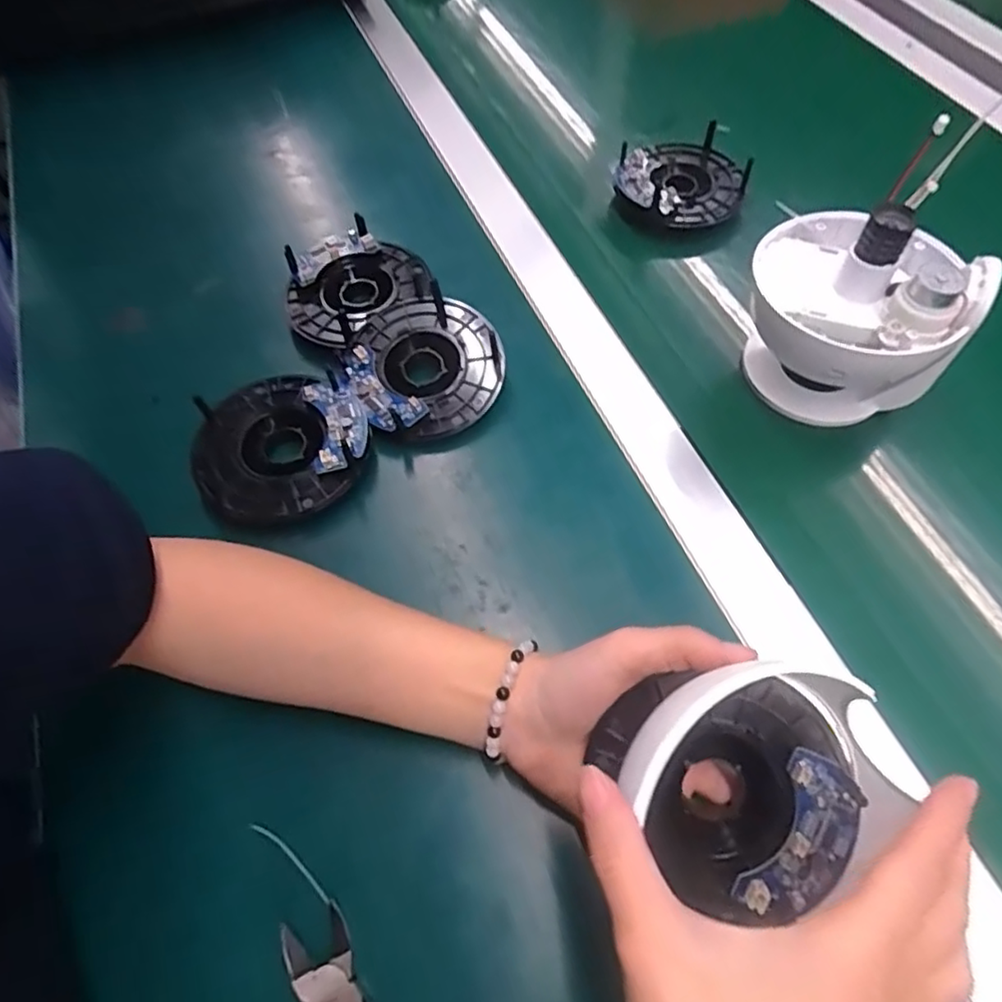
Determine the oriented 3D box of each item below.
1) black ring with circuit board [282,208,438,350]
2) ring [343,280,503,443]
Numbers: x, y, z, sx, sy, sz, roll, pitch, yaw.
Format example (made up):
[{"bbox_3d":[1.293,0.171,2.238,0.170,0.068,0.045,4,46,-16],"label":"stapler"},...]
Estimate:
[{"bbox_3d":[-0.101,-0.154,0.454,0.102,0.029,0.098,-1,60,2],"label":"black ring with circuit board"},{"bbox_3d":[-0.049,-0.087,0.421,0.094,0.033,0.098,-1,60,2],"label":"ring"}]

